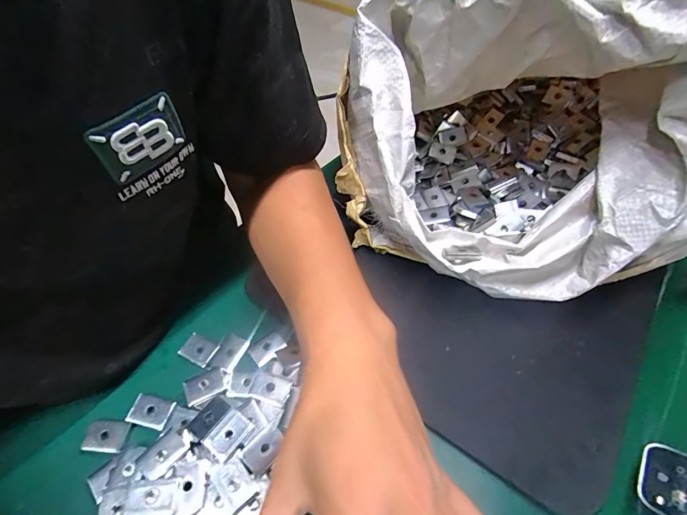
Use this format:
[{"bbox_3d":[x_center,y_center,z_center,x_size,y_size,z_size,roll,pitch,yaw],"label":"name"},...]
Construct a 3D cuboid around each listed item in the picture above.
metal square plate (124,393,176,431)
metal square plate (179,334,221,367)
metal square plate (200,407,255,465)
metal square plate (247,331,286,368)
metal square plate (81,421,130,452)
[{"bbox_3d":[-0.136,0.110,0.267,0.030,0.006,0.019,10,52,8],"label":"metal square plate"},{"bbox_3d":[-0.114,0.071,0.294,0.026,0.004,0.020,22,55,17],"label":"metal square plate"},{"bbox_3d":[-0.076,0.116,0.248,0.022,0.004,0.028,32,58,23],"label":"metal square plate"},{"bbox_3d":[-0.060,0.070,0.293,0.026,0.004,0.019,-34,59,-24],"label":"metal square plate"},{"bbox_3d":[-0.163,0.122,0.256,0.027,0.004,0.018,6,55,-7],"label":"metal square plate"}]

